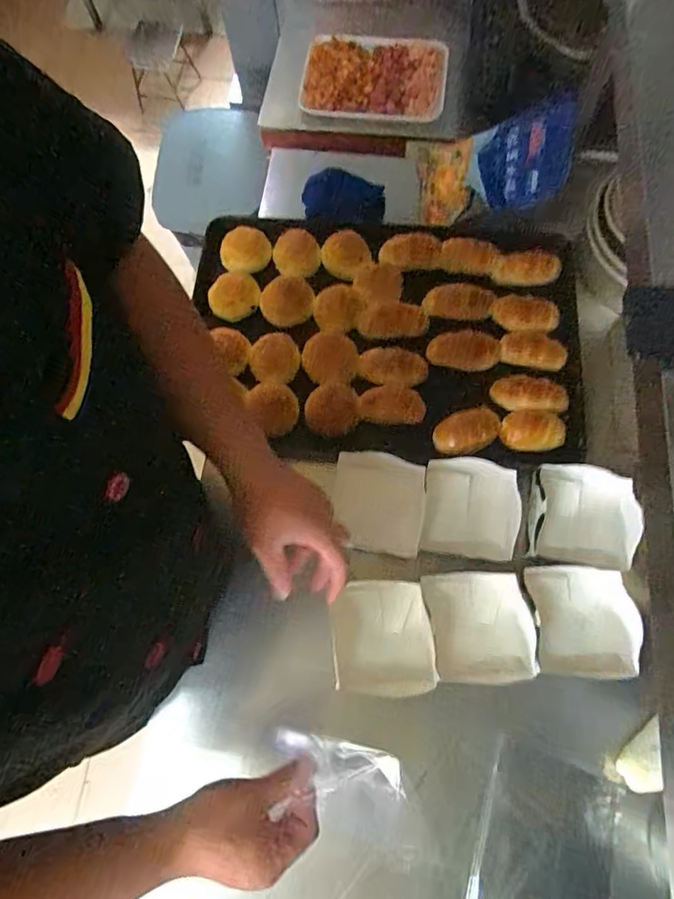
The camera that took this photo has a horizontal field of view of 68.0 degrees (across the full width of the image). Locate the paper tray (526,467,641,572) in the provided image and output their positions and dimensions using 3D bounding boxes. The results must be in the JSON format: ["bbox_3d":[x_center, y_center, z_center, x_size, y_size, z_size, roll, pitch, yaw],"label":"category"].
[{"bbox_3d":[0.326,0.088,0.667,0.135,0.039,0.133,9,73,5],"label":"paper tray"}]

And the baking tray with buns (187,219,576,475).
[{"bbox_3d":[0.069,-0.175,0.765,0.573,0.046,0.387,5,72,4],"label":"baking tray with buns"}]

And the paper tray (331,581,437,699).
[{"bbox_3d":[0.056,0.242,0.639,0.121,0.048,0.137,-6,72,0],"label":"paper tray"}]

